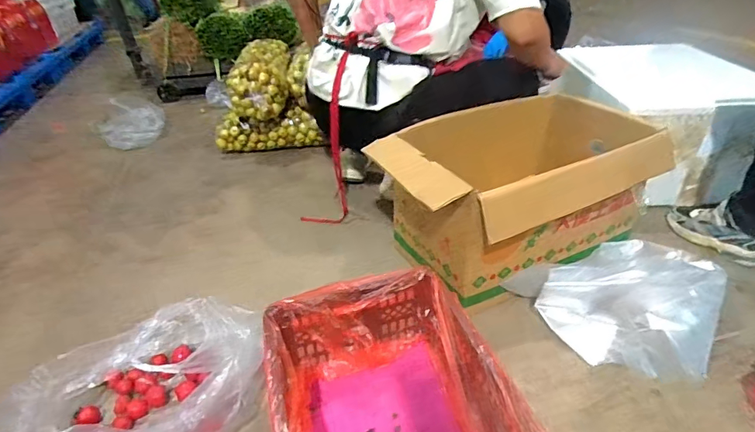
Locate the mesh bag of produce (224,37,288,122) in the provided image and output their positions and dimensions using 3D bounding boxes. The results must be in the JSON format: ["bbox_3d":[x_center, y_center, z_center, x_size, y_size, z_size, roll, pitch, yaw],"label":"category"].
[{"bbox_3d":[-0.448,-0.541,1.741,0.202,0.179,0.513,-7,33,-5],"label":"mesh bag of produce"}]

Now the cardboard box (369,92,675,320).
[{"bbox_3d":[0.319,-0.042,1.032,0.627,0.290,0.335,-14,35,-17],"label":"cardboard box"}]

